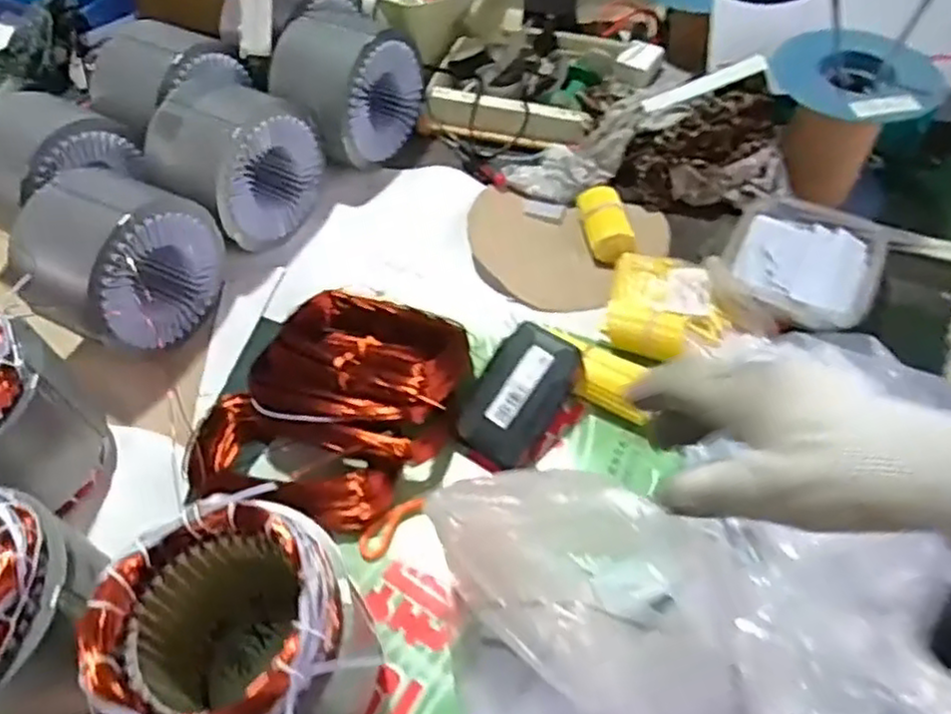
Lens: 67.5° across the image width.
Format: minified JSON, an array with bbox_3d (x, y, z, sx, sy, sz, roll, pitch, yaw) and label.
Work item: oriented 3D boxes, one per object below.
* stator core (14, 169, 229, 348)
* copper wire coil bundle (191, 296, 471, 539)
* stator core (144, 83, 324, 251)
[{"bbox_3d":[-0.345,-0.093,0.678,0.126,0.151,0.152,15,58,15],"label":"stator core"},{"bbox_3d":[-0.120,0.047,0.639,0.188,0.060,0.237,26,61,20],"label":"copper wire coil bundle"},{"bbox_3d":[-0.261,-0.210,0.761,0.117,0.143,0.155,24,60,20],"label":"stator core"}]

